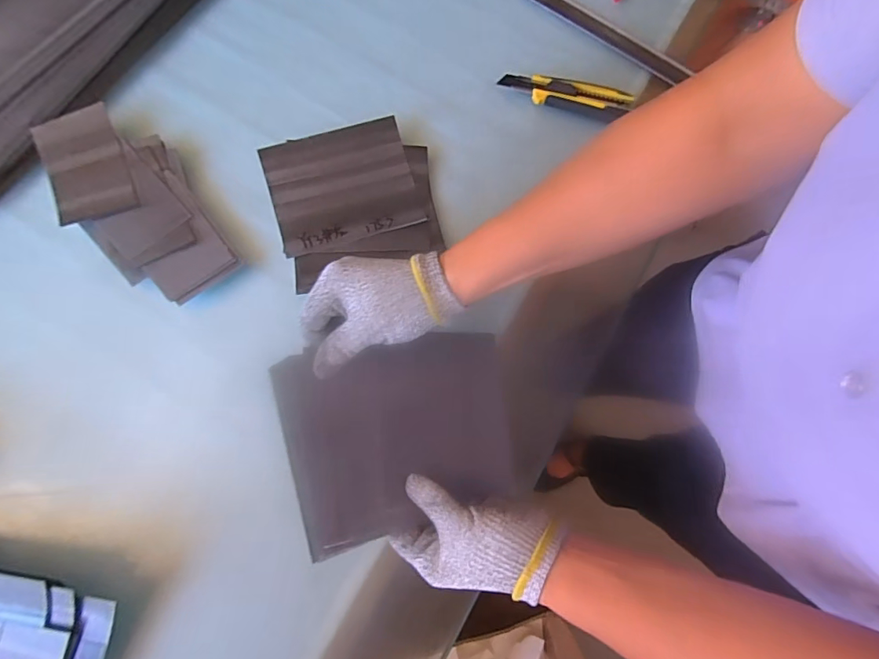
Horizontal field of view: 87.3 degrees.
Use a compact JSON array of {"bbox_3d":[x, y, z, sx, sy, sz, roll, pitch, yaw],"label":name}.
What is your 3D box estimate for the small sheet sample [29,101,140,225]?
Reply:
[{"bbox_3d":[-0.355,-0.165,0.461,0.073,0.007,0.121,-24,80,-9],"label":"small sheet sample"}]

